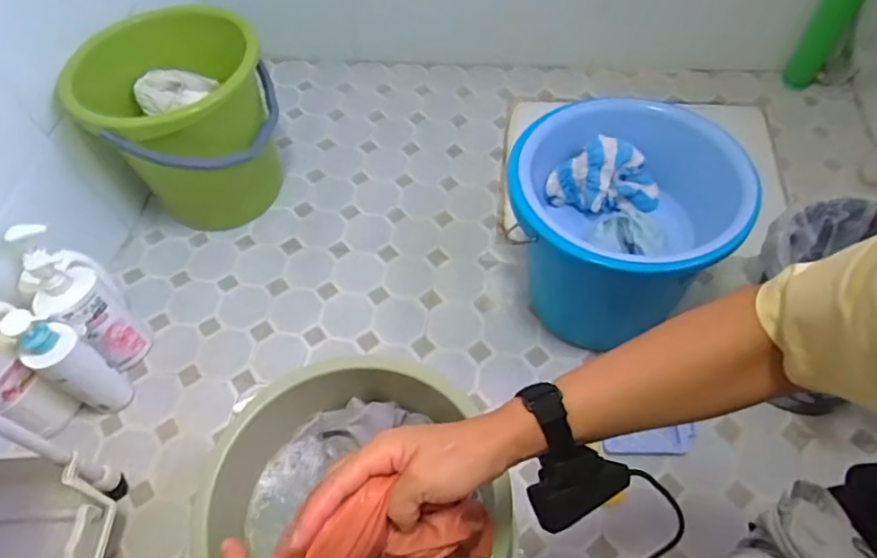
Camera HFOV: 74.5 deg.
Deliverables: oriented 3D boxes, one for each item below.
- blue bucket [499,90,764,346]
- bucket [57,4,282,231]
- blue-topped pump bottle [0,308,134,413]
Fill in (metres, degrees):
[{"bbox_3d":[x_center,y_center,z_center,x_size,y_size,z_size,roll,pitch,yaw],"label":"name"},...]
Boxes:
[{"bbox_3d":[0.266,-0.070,0.910,0.305,0.293,0.301,-2,57,3],"label":"blue bucket"},{"bbox_3d":[-0.446,-0.272,1.079,0.297,0.333,0.268,-24,58,-13],"label":"bucket"},{"bbox_3d":[-0.553,0.126,0.866,0.080,0.242,0.069,25,61,18],"label":"blue-topped pump bottle"}]

